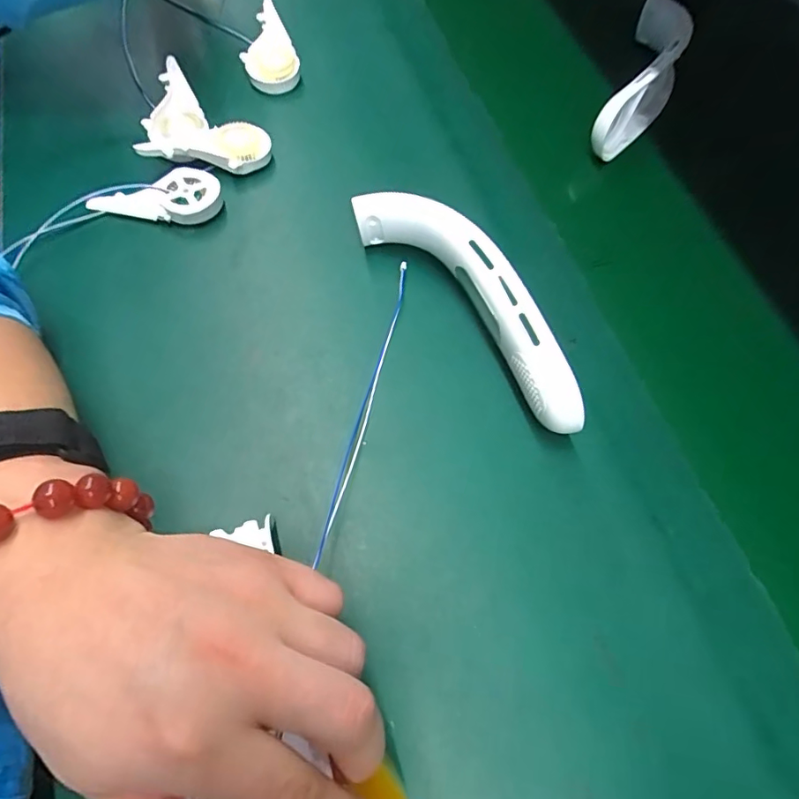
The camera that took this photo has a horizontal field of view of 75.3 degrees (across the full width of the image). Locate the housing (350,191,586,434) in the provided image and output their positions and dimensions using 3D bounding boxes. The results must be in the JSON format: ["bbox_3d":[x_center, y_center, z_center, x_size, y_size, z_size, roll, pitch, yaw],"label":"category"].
[{"bbox_3d":[0.047,-0.062,0.324,0.043,0.056,0.198,-35,70,-16],"label":"housing"}]

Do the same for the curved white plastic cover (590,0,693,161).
[{"bbox_3d":[0.216,-0.284,0.453,0.049,0.055,0.195,23,67,10],"label":"curved white plastic cover"}]

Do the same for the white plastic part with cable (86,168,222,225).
[{"bbox_3d":[-0.177,-0.147,0.376,0.090,0.023,0.038,6,65,2],"label":"white plastic part with cable"}]

